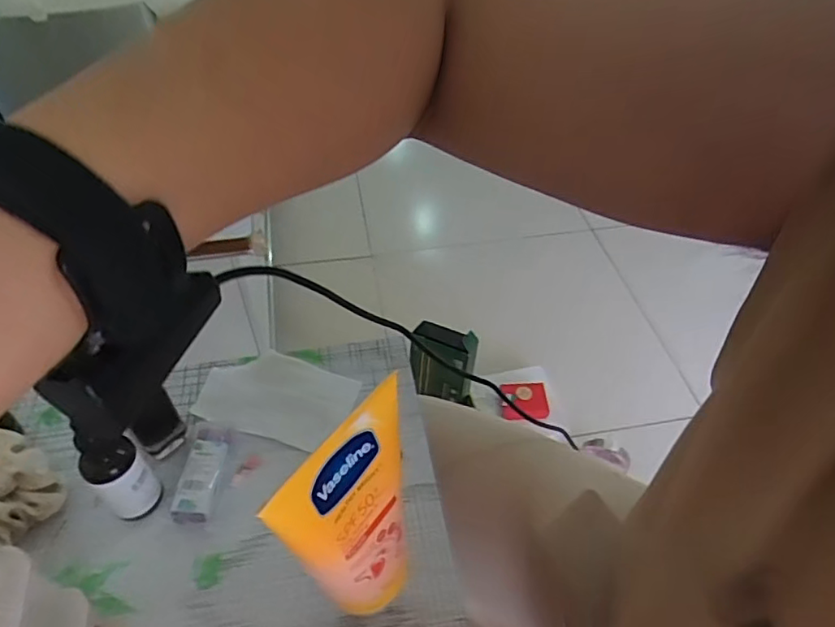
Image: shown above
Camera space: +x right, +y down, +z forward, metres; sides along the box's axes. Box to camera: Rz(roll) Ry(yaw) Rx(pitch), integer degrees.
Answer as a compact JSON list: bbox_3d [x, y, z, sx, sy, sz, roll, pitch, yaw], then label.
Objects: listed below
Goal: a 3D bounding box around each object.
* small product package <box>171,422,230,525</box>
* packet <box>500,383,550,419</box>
[{"bbox_3d":[-0.165,0.126,0.442,0.027,0.028,0.079,2,47,2],"label":"small product package"},{"bbox_3d":[0.215,0.172,1.128,0.090,0.032,0.078,-2,47,-2],"label":"packet"}]

